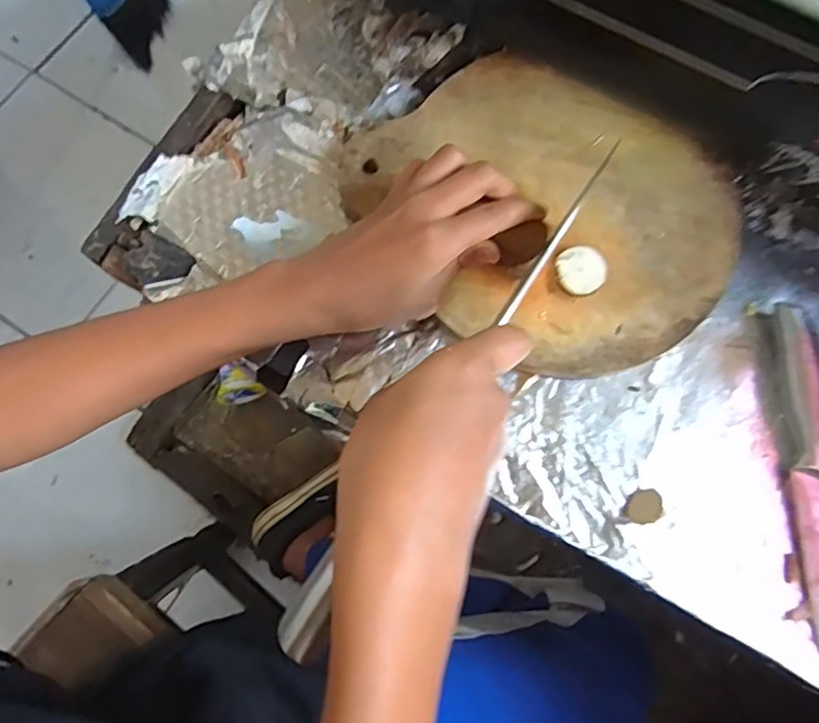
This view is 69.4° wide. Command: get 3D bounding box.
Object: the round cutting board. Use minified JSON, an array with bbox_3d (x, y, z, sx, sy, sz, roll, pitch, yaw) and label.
[{"bbox_3d":[0.098,-0.105,0.399,0.208,0.015,0.232,-39,80,-11],"label":"round cutting board"}]

